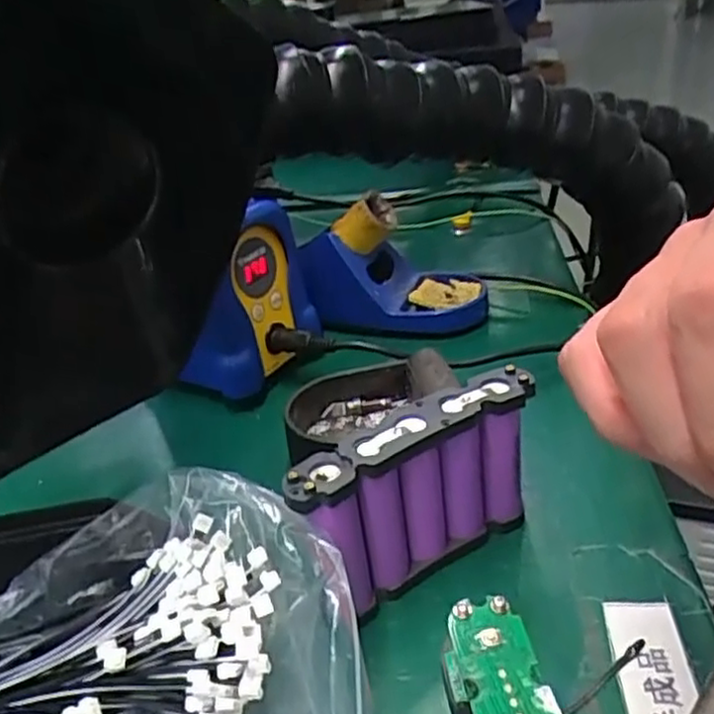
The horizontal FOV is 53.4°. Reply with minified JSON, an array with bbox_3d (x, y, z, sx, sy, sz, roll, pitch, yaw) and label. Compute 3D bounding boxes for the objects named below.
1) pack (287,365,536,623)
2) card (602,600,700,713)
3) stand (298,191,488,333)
[{"bbox_3d":[0.026,0.060,0.305,0.112,0.080,0.023,-23,32,-26],"label":"pack"},{"bbox_3d":[0.109,0.120,0.257,0.026,0.004,0.080,-9,29,12],"label":"card"},{"bbox_3d":[0.026,-0.067,0.527,0.132,0.087,0.084,-8,29,-1],"label":"stand"}]

